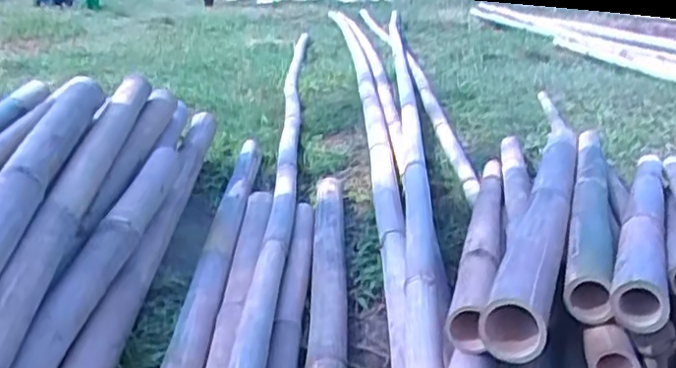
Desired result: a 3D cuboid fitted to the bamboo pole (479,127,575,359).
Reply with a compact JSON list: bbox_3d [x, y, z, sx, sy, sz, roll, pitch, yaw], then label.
[{"bbox_3d":[0.342,0.023,1.112,0.069,0.061,0.918,8,19,19],"label":"bamboo pole"}]

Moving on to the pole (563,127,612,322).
[{"bbox_3d":[0.442,0.016,1.198,0.064,0.056,0.864,8,19,18],"label":"pole"}]

